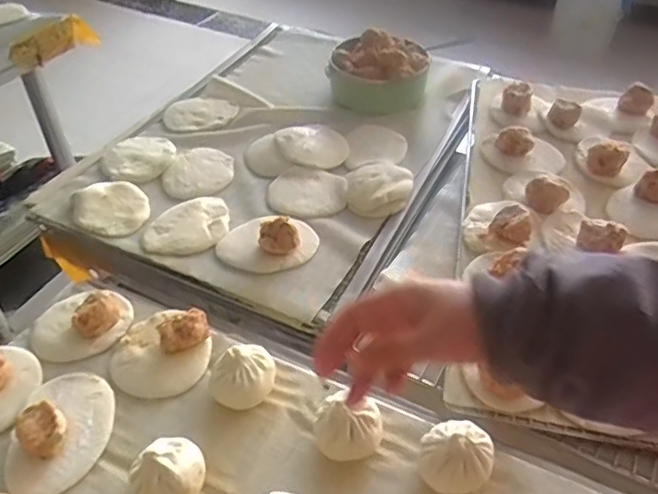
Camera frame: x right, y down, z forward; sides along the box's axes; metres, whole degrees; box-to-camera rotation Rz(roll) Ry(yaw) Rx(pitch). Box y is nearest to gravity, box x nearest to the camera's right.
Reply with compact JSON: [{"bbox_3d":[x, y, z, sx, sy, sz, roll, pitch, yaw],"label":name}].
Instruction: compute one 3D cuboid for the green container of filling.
[{"bbox_3d":[0.071,-0.259,0.883,0.143,0.084,0.116,3,43,4],"label":"green container of filling"}]

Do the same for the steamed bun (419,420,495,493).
[{"bbox_3d":[0.098,0.159,0.466,0.056,0.040,0.047,5,43,5],"label":"steamed bun"}]

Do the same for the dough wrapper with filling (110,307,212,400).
[{"bbox_3d":[-0.158,0.092,0.560,0.089,0.029,0.085,0,43,0],"label":"dough wrapper with filling"}]

